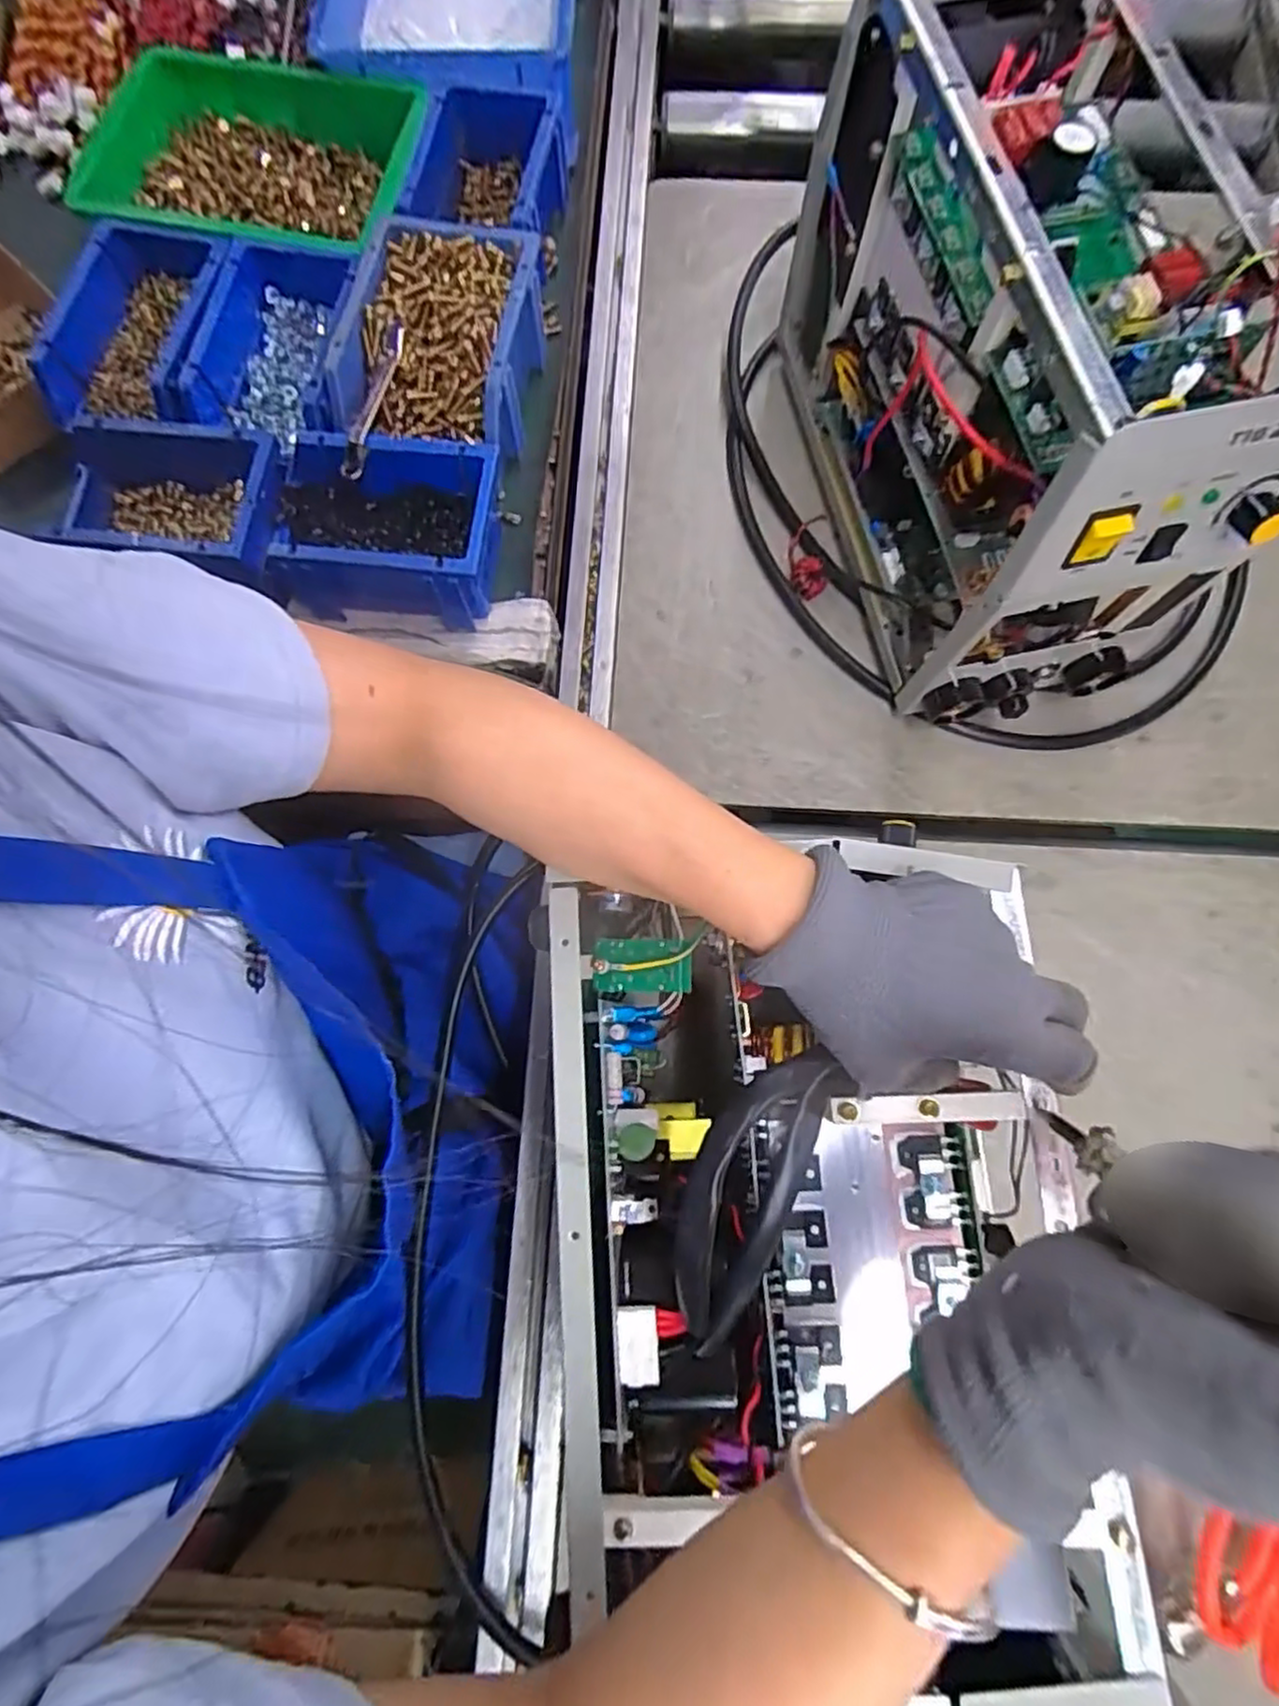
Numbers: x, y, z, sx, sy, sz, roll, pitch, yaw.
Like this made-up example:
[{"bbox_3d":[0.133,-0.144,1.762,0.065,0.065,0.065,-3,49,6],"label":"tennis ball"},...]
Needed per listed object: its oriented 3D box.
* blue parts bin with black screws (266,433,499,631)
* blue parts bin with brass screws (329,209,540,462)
[{"bbox_3d":[-0.177,-0.225,0.487,0.151,0.066,0.102,7,77,2],"label":"blue parts bin with black screws"},{"bbox_3d":[-0.146,-0.365,0.523,0.127,0.073,0.174,6,77,2],"label":"blue parts bin with brass screws"}]

